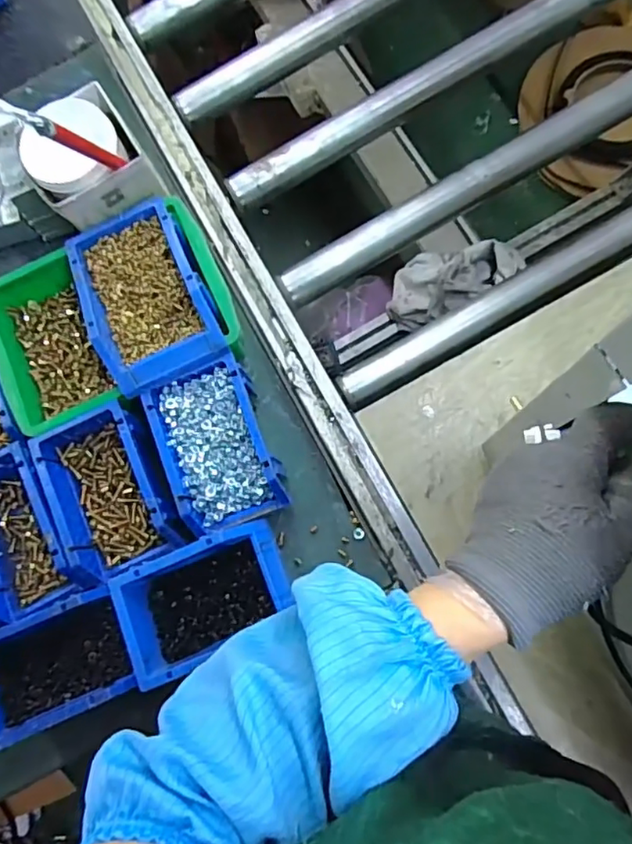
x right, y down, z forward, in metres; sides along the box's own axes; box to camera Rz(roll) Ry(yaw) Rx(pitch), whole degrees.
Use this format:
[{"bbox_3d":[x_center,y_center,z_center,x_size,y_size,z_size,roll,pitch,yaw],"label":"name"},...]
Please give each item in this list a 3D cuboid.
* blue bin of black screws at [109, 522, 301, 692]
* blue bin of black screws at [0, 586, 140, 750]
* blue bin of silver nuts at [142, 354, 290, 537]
[{"bbox_3d":[-0.103,0.171,0.555,0.152,0.067,0.106,-24,78,2],"label":"blue bin of black screws"},{"bbox_3d":[-0.254,0.235,0.554,0.156,0.064,0.100,-25,78,1],"label":"blue bin of black screws"},{"bbox_3d":[-0.097,0.028,0.584,0.102,0.070,0.154,-21,78,2],"label":"blue bin of silver nuts"}]

